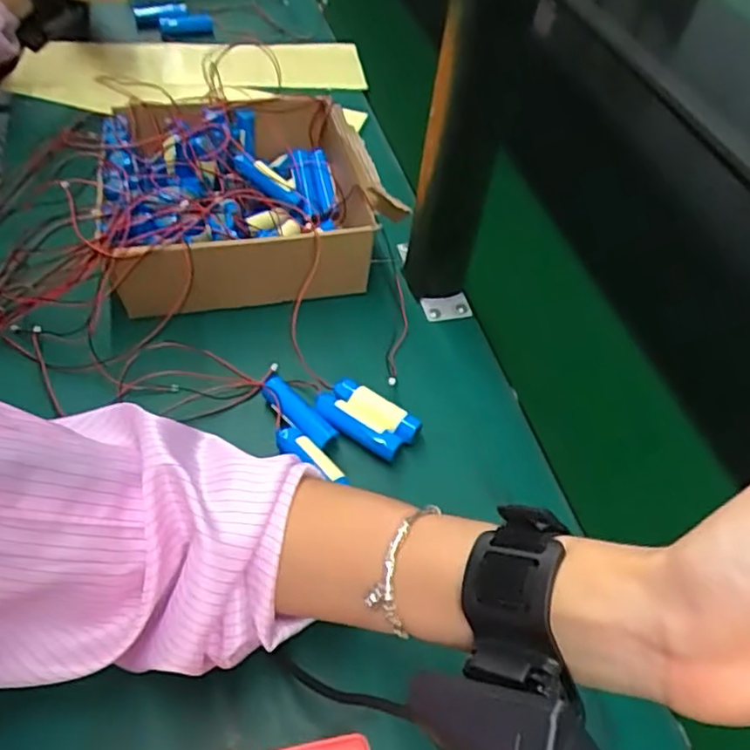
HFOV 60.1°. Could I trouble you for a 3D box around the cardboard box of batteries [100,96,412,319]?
[{"bbox_3d":[-0.110,-0.148,0.548,0.216,0.074,0.194,-9,52,-12],"label":"cardboard box of batteries"}]

